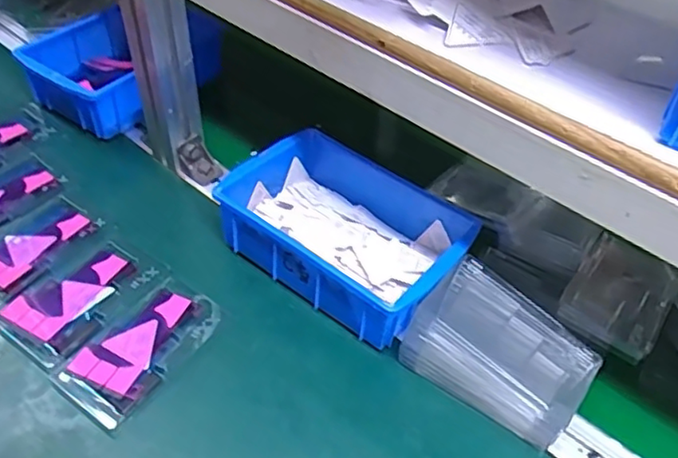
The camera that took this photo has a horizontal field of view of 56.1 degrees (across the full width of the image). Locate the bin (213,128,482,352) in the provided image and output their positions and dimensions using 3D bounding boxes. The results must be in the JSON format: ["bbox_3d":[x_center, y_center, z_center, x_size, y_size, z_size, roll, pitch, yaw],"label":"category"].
[{"bbox_3d":[0.010,-0.002,0.564,0.200,0.060,0.145,33,54,24],"label":"bin"}]

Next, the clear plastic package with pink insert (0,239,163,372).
[{"bbox_3d":[-0.217,0.058,0.533,0.076,0.006,0.115,30,53,22],"label":"clear plastic package with pink insert"}]

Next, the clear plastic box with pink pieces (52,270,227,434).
[{"bbox_3d":[-0.155,0.091,0.503,0.072,0.009,0.129,27,52,20],"label":"clear plastic box with pink pieces"}]

